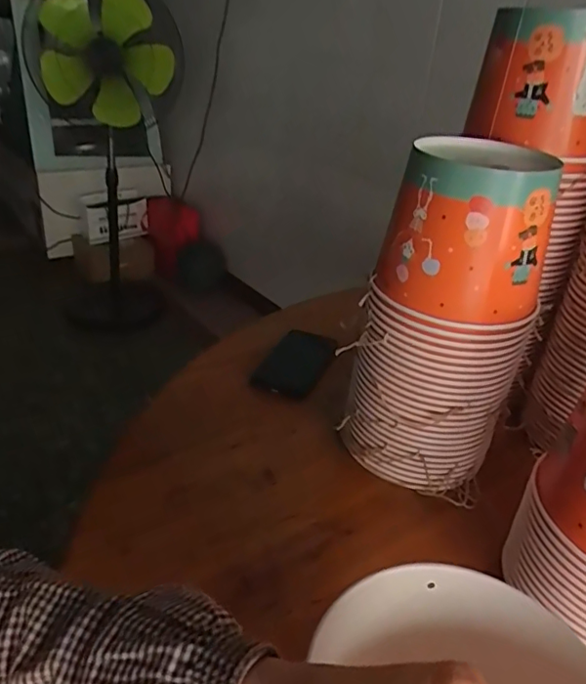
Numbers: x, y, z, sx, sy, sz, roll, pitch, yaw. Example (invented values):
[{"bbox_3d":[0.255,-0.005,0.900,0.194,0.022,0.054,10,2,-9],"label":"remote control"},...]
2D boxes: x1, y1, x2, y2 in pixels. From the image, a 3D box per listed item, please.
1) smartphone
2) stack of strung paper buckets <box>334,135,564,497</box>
[{"bbox_3d":[0.006,0.031,0.796,0.081,0.015,0.164,15,31,17],"label":"smartphone"},{"bbox_3d":[0.144,-0.011,0.543,0.120,0.336,0.127,-16,36,-32],"label":"stack of strung paper buckets"}]

